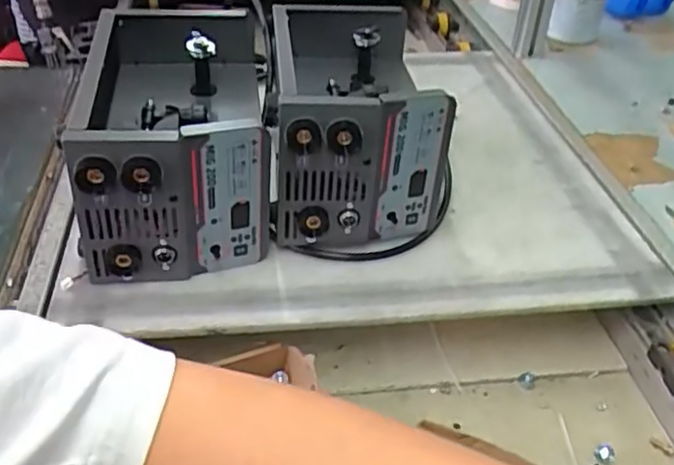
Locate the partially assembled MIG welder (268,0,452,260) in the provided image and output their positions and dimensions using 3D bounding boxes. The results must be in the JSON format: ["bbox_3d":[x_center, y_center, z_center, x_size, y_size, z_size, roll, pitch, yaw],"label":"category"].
[{"bbox_3d":[0.018,-0.133,0.755,0.179,0.157,0.316,0,37,-4],"label":"partially assembled MIG welder"}]

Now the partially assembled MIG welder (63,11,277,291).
[{"bbox_3d":[-0.182,-0.122,0.725,0.202,0.158,0.370,-6,38,-12],"label":"partially assembled MIG welder"}]

